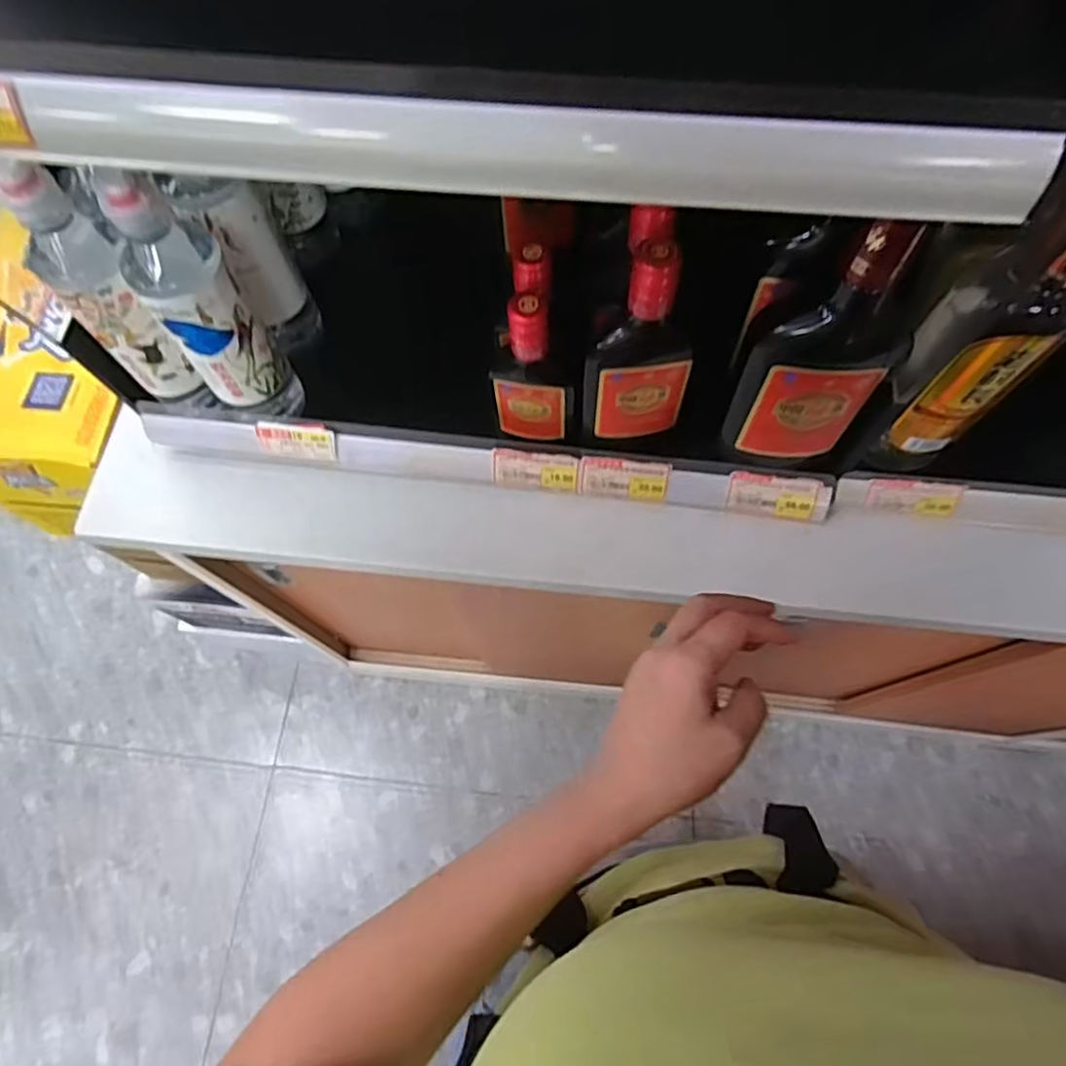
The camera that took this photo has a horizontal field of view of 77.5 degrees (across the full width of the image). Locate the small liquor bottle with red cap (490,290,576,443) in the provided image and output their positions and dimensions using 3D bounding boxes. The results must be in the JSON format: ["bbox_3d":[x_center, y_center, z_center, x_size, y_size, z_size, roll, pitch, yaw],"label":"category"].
[{"bbox_3d":[0.001,-0.113,0.487,0.061,0.149,0.030,8,70,6],"label":"small liquor bottle with red cap"}]

